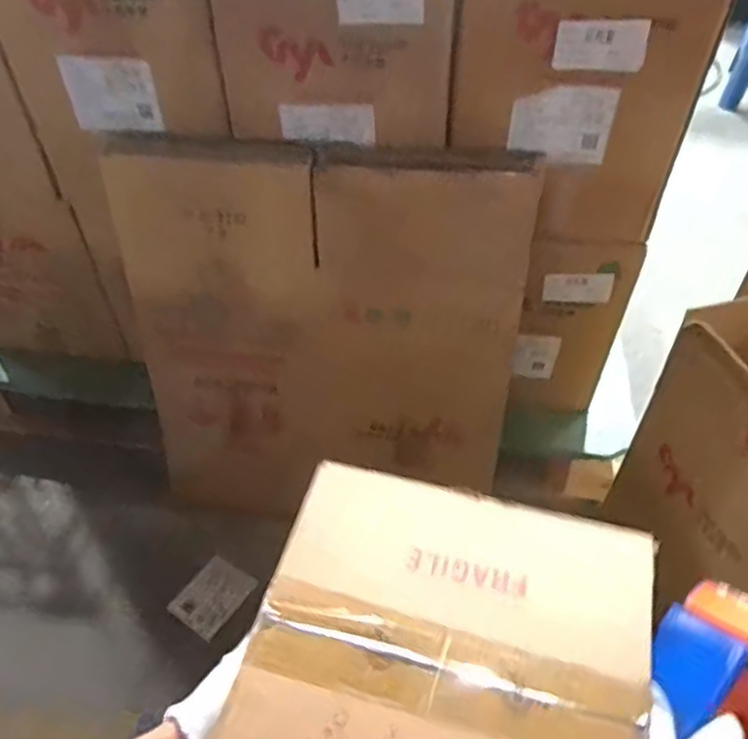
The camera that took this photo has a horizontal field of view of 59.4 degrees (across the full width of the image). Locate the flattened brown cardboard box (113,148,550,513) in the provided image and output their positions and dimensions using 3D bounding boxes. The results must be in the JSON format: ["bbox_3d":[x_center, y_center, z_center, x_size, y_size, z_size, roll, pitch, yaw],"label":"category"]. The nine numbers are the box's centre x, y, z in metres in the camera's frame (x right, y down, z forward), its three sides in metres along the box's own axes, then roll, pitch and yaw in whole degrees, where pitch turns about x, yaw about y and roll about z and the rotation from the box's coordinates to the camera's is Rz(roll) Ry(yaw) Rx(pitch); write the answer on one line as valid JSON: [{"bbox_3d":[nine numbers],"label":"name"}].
[{"bbox_3d":[-0.064,-0.014,0.821,0.474,0.506,0.045,4,30,5],"label":"flattened brown cardboard box"}]

